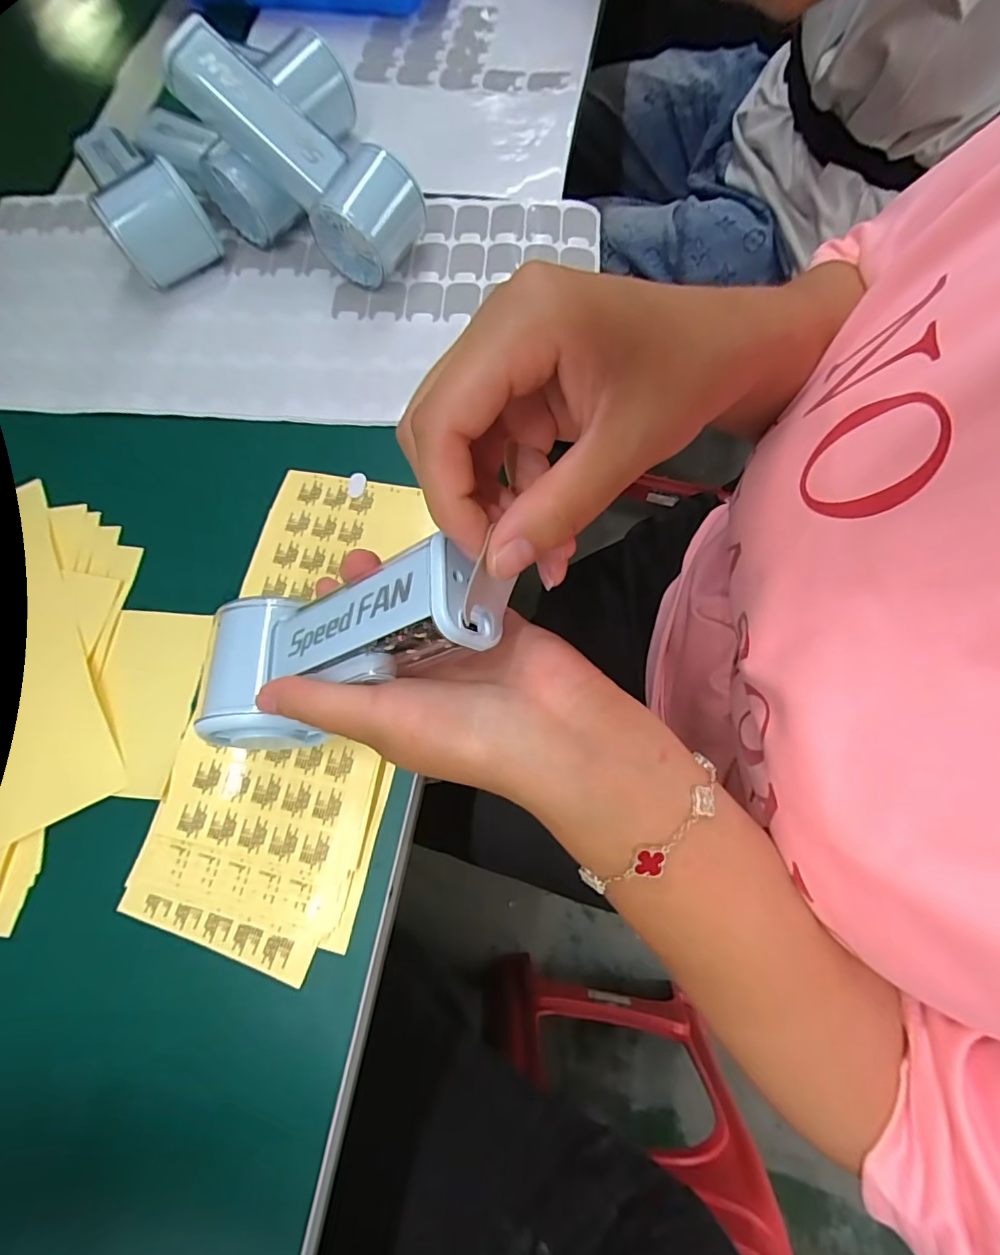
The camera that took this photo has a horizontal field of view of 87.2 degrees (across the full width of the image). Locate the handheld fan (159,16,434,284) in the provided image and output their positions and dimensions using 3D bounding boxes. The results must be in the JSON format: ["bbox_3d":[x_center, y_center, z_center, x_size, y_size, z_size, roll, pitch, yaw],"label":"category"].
[{"bbox_3d":[-0.125,-0.301,0.333,0.152,0.059,0.057,33,76,-20],"label":"handheld fan"}]

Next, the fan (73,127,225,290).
[{"bbox_3d":[-0.260,-0.309,0.371,0.059,0.059,0.152,-36,76,-8],"label":"fan"}]

